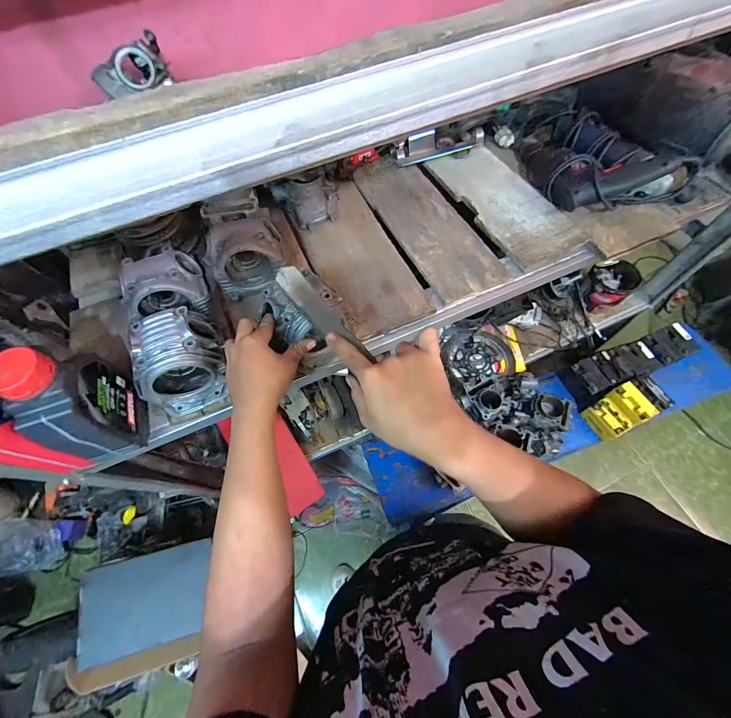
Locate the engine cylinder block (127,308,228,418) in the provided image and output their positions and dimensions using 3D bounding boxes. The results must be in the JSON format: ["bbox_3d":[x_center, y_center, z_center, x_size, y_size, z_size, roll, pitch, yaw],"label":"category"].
[{"bbox_3d":[-0.282,0.002,0.509,0.127,0.101,0.128,-25,66,-9],"label":"engine cylinder block"}]

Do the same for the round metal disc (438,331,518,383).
[{"bbox_3d":[0.408,-0.014,1.203,0.233,0.030,0.201,-11,65,-3],"label":"round metal disc"}]

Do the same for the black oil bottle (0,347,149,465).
[{"bbox_3d":[-0.369,0.054,0.432,0.061,0.203,0.121,-12,65,-4],"label":"black oil bottle"}]

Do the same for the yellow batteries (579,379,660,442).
[{"bbox_3d":[0.797,0.167,1.050,0.132,0.119,0.117,-29,67,-11],"label":"yellow batteries"}]

